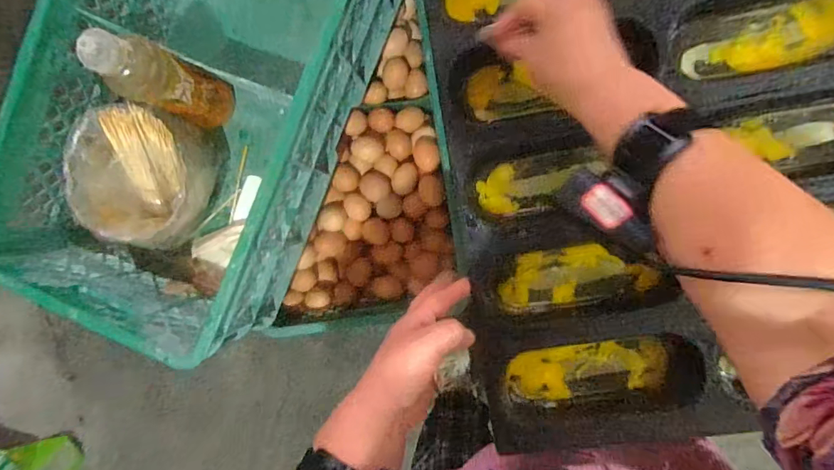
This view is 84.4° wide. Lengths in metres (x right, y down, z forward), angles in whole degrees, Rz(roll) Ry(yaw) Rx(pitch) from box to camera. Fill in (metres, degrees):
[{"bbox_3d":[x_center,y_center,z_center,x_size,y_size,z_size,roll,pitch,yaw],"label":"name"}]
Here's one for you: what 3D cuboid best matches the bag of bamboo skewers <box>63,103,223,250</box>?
[{"bbox_3d":[-0.360,-0.075,0.619,0.158,0.108,0.167,8,93,6],"label":"bag of bamboo skewers"}]

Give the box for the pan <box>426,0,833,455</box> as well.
[{"bbox_3d":[0.226,-0.111,0.421,0.397,0.048,0.605,-10,91,6],"label":"pan"}]

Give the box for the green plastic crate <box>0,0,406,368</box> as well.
[{"bbox_3d":[-0.253,-0.208,0.584,0.336,0.190,0.647,25,95,4],"label":"green plastic crate"}]

